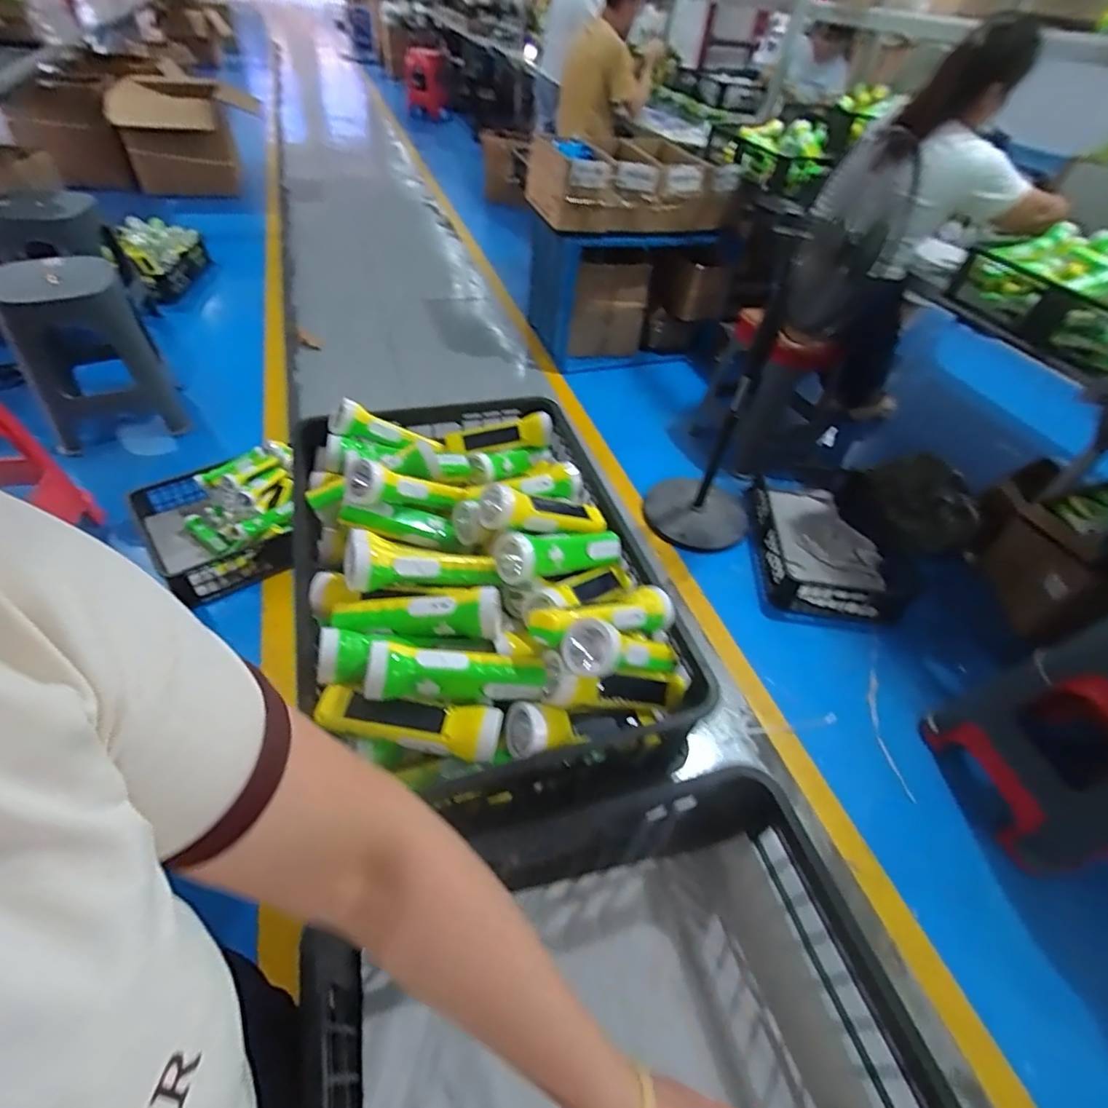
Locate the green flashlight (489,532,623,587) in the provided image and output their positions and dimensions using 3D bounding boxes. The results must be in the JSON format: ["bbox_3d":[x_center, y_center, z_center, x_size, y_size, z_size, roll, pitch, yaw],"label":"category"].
[{"bbox_3d":[0.014,-0.002,0.665,0.176,0.051,0.044,-6,46,-37],"label":"green flashlight"}]

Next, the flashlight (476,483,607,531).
[{"bbox_3d":[-0.007,-0.049,0.688,0.177,0.045,0.057,5,43,-31],"label":"flashlight"}]

